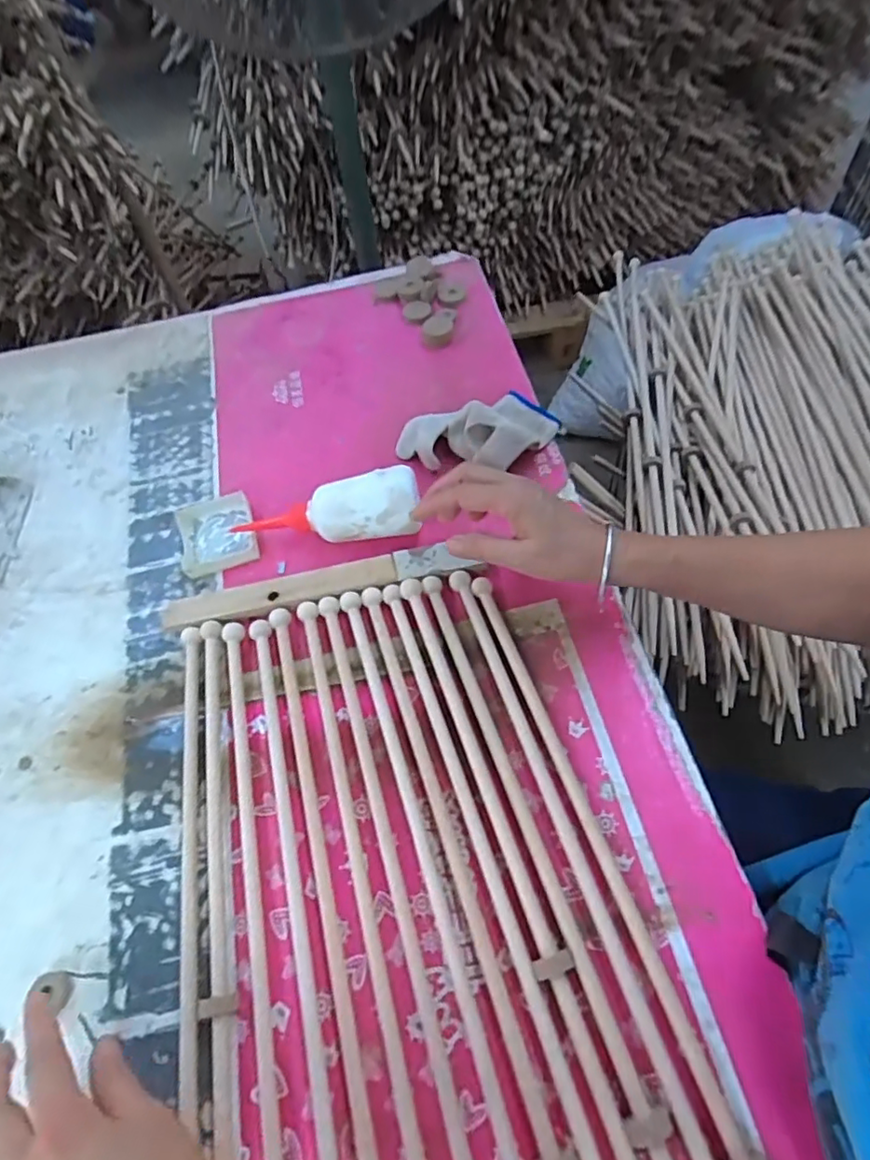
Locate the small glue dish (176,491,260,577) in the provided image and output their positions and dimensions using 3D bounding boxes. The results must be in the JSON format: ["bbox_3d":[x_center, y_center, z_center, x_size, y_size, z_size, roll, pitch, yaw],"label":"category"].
[{"bbox_3d":[-0.217,-0.048,0.589,0.075,0.018,0.085,-15,59,-5],"label":"small glue dish"}]

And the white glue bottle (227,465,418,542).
[{"bbox_3d":[-0.098,-0.062,0.558,0.173,0.047,0.049,-8,57,16],"label":"white glue bottle"}]

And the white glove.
[{"bbox_3d":[0.046,-0.147,0.602,0.159,0.055,0.093,-17,59,-7],"label":"white glove"}]

